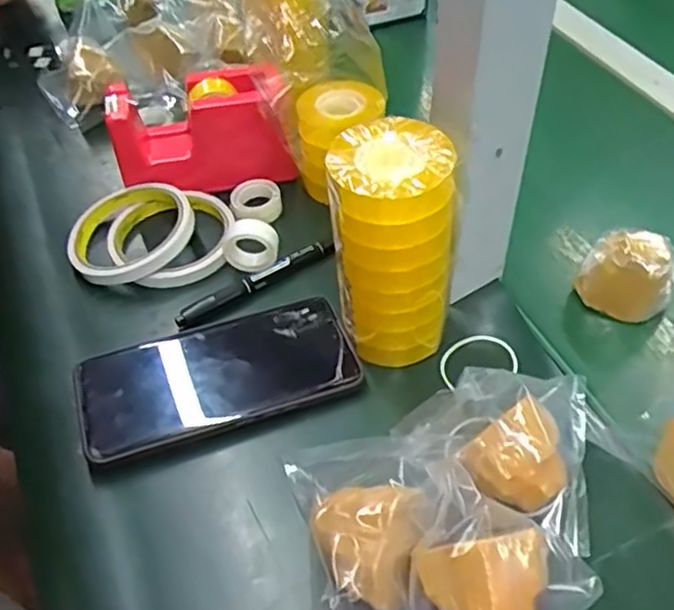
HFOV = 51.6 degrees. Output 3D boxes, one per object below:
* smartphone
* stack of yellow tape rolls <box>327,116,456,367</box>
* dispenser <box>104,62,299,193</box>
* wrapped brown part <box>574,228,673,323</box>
[{"bbox_3d":[-0.071,0.042,0.420,0.162,0.018,0.073,-17,48,-13],"label":"smartphone"},{"bbox_3d":[0.029,-0.028,0.389,0.062,0.135,0.053,-1,47,2],"label":"stack of yellow tape rolls"},{"bbox_3d":[-0.100,-0.130,0.531,0.128,0.082,0.060,-4,47,-1],"label":"dispenser"},{"bbox_3d":[0.190,-0.021,0.452,0.057,0.054,0.030,22,52,22],"label":"wrapped brown part"}]

